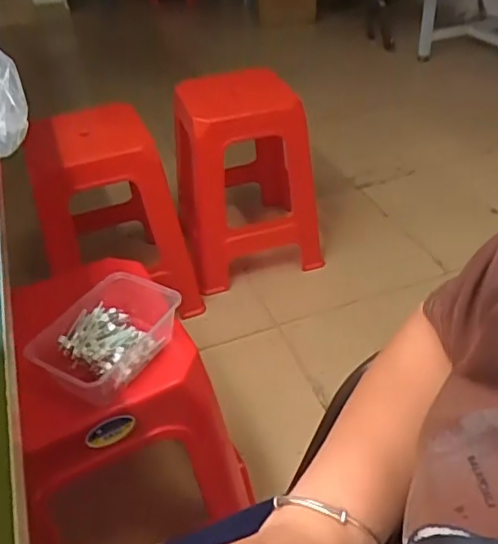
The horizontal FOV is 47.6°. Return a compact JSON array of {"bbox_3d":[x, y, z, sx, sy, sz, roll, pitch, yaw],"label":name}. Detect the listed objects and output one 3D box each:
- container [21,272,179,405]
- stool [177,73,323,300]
[{"bbox_3d":[-0.177,0.079,0.691,0.119,0.056,0.175,18,43,25],"label":"container"},{"bbox_3d":[-0.025,-0.249,1.507,0.349,0.470,0.349,-13,39,-11],"label":"stool"}]

